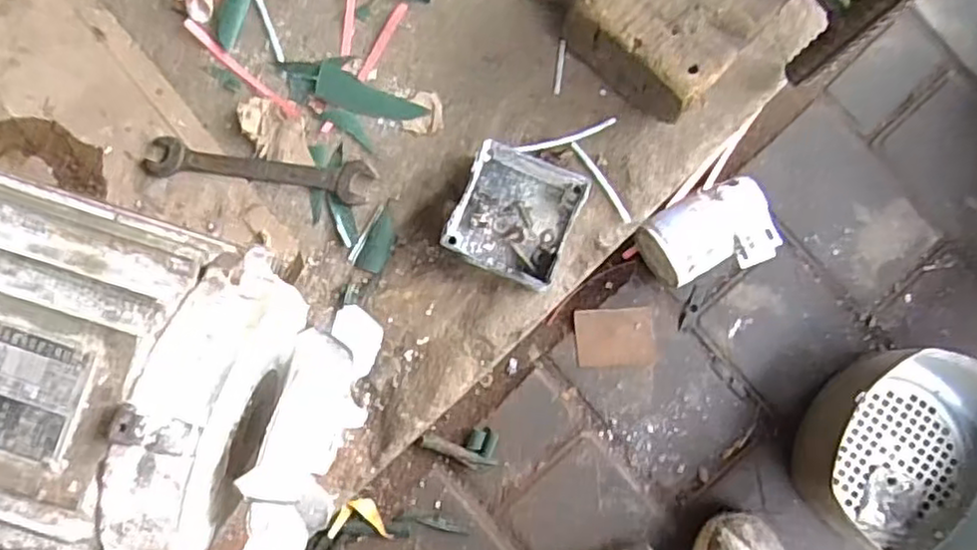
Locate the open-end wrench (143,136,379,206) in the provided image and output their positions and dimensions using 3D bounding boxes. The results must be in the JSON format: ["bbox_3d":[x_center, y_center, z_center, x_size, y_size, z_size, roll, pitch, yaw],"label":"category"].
[{"bbox_3d":[-0.147,-0.067,0.444,0.144,0.008,0.026,8,84,-1],"label":"open-end wrench"}]

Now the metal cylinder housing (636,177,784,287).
[{"bbox_3d":[0.191,-0.032,0.609,0.105,0.067,0.075,-23,86,-6],"label":"metal cylinder housing"}]

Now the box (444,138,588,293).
[{"bbox_3d":[0.017,-0.036,0.437,0.072,0.034,0.074,23,84,0],"label":"box"}]

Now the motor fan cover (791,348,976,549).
[{"bbox_3d":[0.370,0.156,0.586,0.174,0.097,0.174,30,82,-1],"label":"motor fan cover"}]

